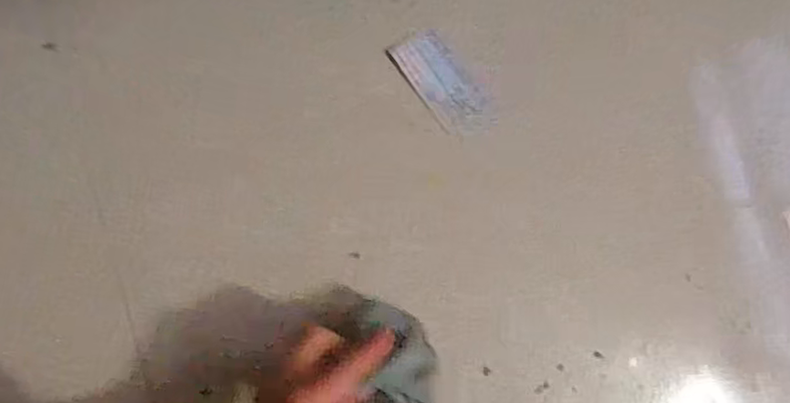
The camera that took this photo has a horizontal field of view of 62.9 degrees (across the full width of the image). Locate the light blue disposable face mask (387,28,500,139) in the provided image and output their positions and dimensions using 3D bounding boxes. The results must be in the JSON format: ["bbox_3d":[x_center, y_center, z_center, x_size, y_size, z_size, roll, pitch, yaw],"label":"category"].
[{"bbox_3d":[0.047,-0.106,0.583,0.056,0.004,0.106,-40,95,-15],"label":"light blue disposable face mask"}]

